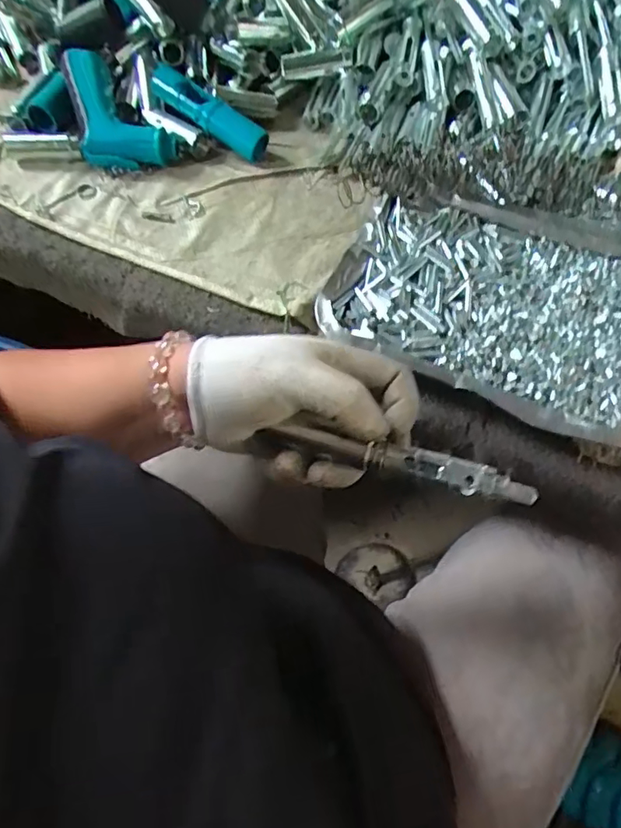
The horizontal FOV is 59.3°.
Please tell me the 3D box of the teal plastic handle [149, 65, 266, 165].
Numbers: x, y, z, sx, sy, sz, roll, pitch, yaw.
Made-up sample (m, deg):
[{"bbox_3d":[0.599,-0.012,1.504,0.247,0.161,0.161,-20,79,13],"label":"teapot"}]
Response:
[{"bbox_3d":[-0.098,-0.288,0.513,0.125,0.028,0.033,35,68,1],"label":"teal plastic handle"}]

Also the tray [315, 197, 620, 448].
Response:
[{"bbox_3d":[0.144,-0.085,0.416,0.248,0.025,0.172,21,66,12],"label":"tray"}]

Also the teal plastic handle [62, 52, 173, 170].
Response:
[{"bbox_3d":[-0.191,-0.287,0.510,0.076,0.031,0.132,-30,82,-13],"label":"teal plastic handle"}]

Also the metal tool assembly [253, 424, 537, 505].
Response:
[{"bbox_3d":[0.051,0.026,0.301,0.140,0.011,0.015,12,64,9],"label":"metal tool assembly"}]

